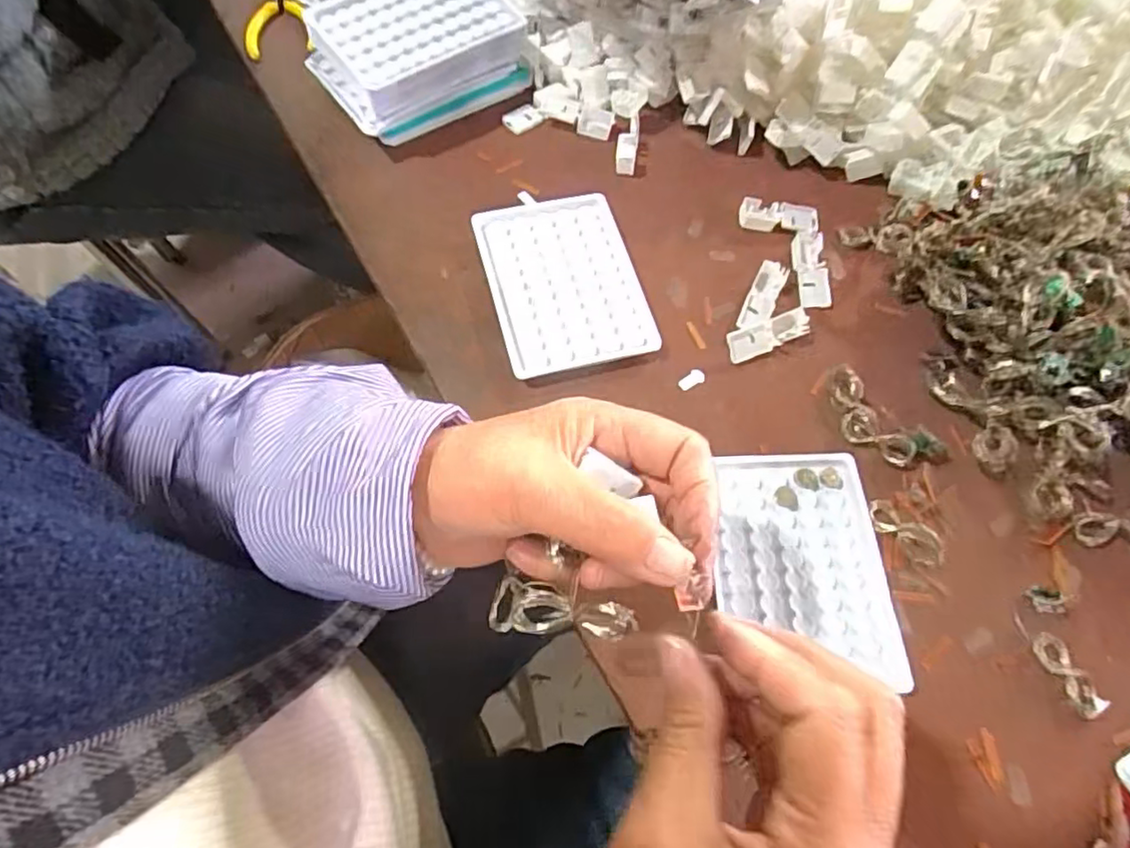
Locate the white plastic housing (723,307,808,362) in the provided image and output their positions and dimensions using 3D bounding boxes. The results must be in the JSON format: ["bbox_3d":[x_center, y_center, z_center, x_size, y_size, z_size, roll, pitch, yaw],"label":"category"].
[{"bbox_3d":[0.130,-0.057,0.407,0.058,0.011,0.019,-23,68,-12],"label":"white plastic housing"}]

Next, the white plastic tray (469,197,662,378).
[{"bbox_3d":[-0.002,-0.094,0.417,0.094,0.012,0.130,-13,66,-8],"label":"white plastic tray"}]

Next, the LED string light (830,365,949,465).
[{"bbox_3d":[0.189,0.000,0.380,0.079,0.016,0.034,42,71,16],"label":"LED string light"}]

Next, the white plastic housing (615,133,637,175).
[{"bbox_3d":[0.045,-0.199,0.464,0.014,0.008,0.031,3,84,0],"label":"white plastic housing"}]

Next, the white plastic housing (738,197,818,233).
[{"bbox_3d":[0.154,-0.149,0.455,0.055,0.009,0.024,10,65,3],"label":"white plastic housing"}]

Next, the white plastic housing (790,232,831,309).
[{"bbox_3d":[0.169,-0.108,0.435,0.022,0.006,0.061,3,65,-1],"label":"white plastic housing"}]

